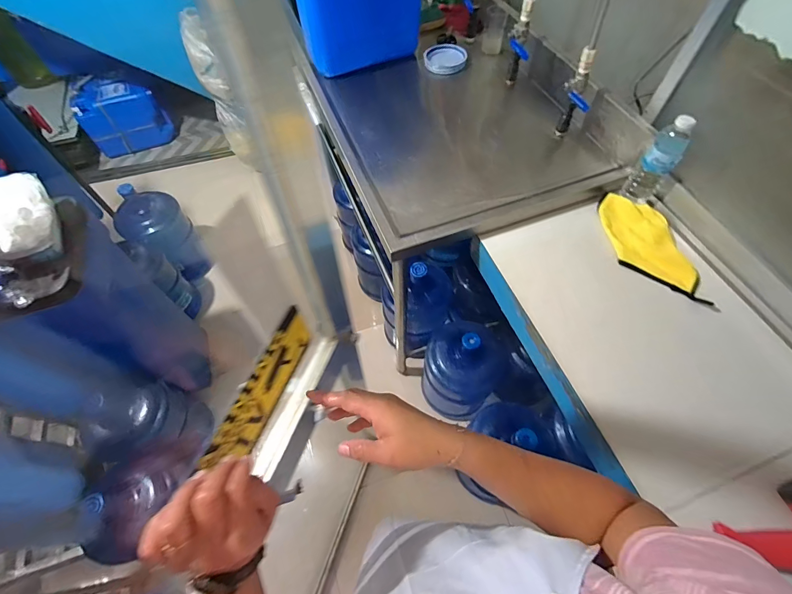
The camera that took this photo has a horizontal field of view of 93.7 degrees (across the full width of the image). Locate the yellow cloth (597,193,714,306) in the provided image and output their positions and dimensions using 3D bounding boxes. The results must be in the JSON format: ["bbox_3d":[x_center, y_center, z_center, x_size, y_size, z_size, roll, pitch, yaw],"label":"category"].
[{"bbox_3d":[0.540,-0.115,0.790,0.143,0.029,0.267,-3,60,-1],"label":"yellow cloth"}]

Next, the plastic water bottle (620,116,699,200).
[{"bbox_3d":[0.560,-0.293,0.782,0.069,0.181,0.067,36,66,20],"label":"plastic water bottle"}]

